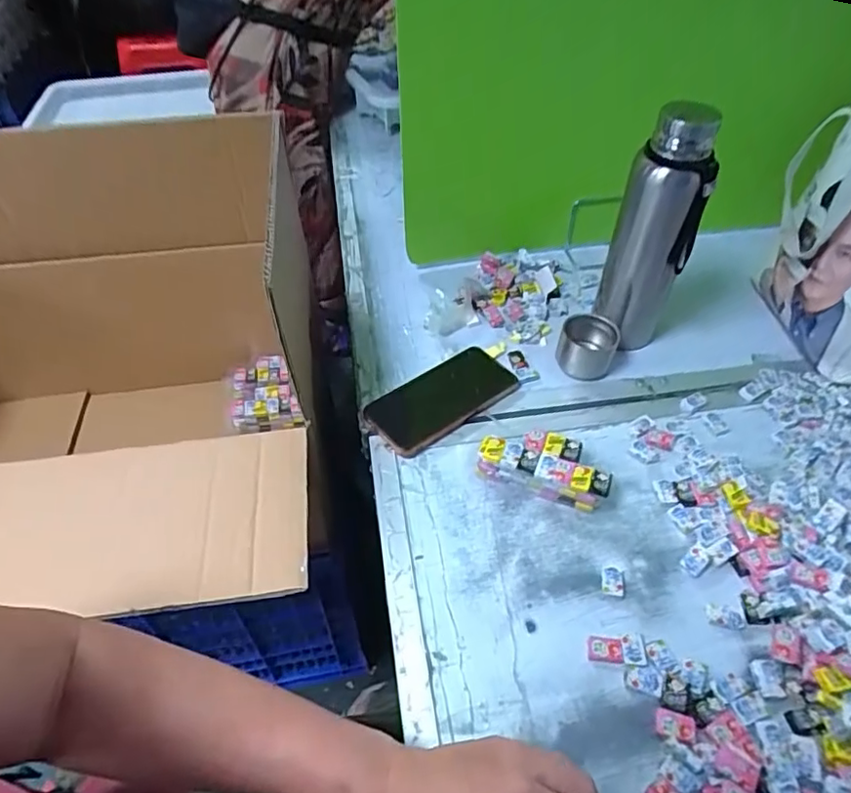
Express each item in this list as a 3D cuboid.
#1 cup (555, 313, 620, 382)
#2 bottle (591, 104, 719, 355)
[{"bbox_3d":[0.184,-0.057,0.667,0.062,0.052,0.057,-1,48,1],"label":"cup"},{"bbox_3d":[0.237,-0.165,0.617,0.072,0.261,0.055,10,49,10],"label":"bottle"}]

